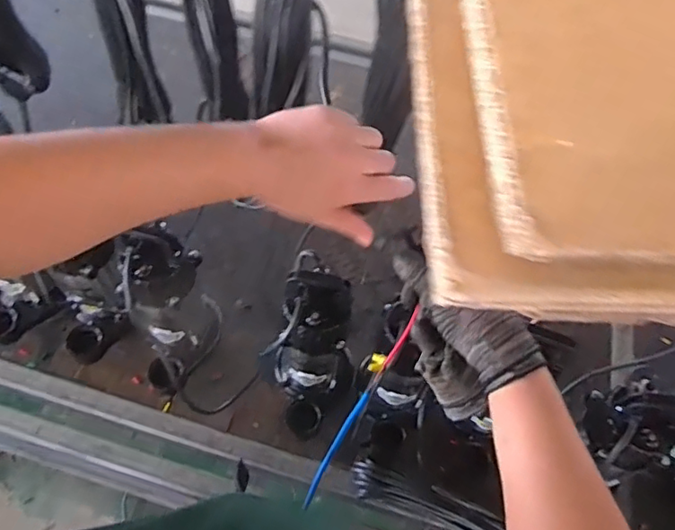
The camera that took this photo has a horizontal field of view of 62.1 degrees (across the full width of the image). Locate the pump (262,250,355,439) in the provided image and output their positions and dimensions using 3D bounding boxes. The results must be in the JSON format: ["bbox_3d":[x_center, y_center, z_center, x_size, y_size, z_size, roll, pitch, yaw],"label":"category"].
[{"bbox_3d":[-0.032,0.133,0.758,0.115,0.276,0.139,3,58,-3],"label":"pump"}]

